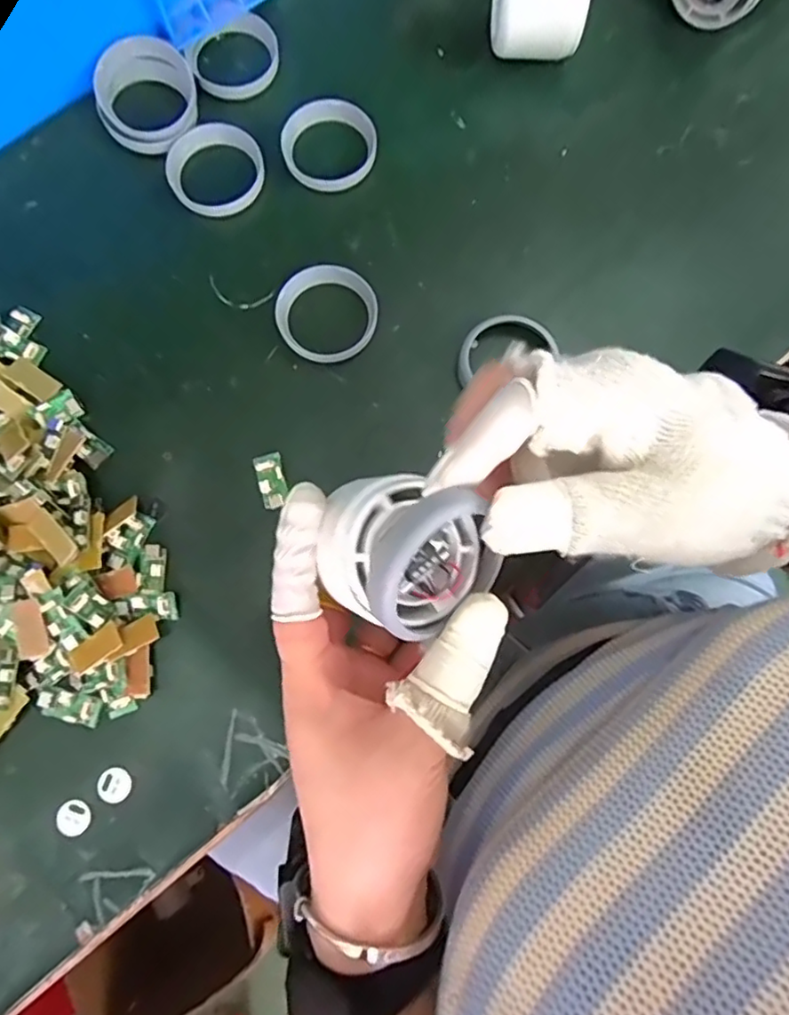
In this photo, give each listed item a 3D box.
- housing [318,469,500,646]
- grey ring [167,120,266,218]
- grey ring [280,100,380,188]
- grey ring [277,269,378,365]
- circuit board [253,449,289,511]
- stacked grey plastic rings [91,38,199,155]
[{"bbox_3d":[0.003,0.017,0.229,0.069,0.045,0.053,28,81,4],"label":"housing"},{"bbox_3d":[-0.111,-0.212,0.382,0.057,0.009,0.058,0,80,0],"label":"grey ring"},{"bbox_3d":[-0.042,-0.229,0.387,0.059,0.012,0.054,0,80,0],"label":"grey ring"},{"bbox_3d":[-0.040,-0.117,0.368,0.061,0.012,0.055,-23,81,-4],"label":"grey ring"},{"bbox_3d":[-0.070,-0.016,0.350,0.015,0.004,0.032,-16,80,-3],"label":"circuit board"},{"bbox_3d":[-0.154,-0.253,0.375,0.054,0.027,0.057,6,80,1],"label":"stacked grey plastic rings"}]

